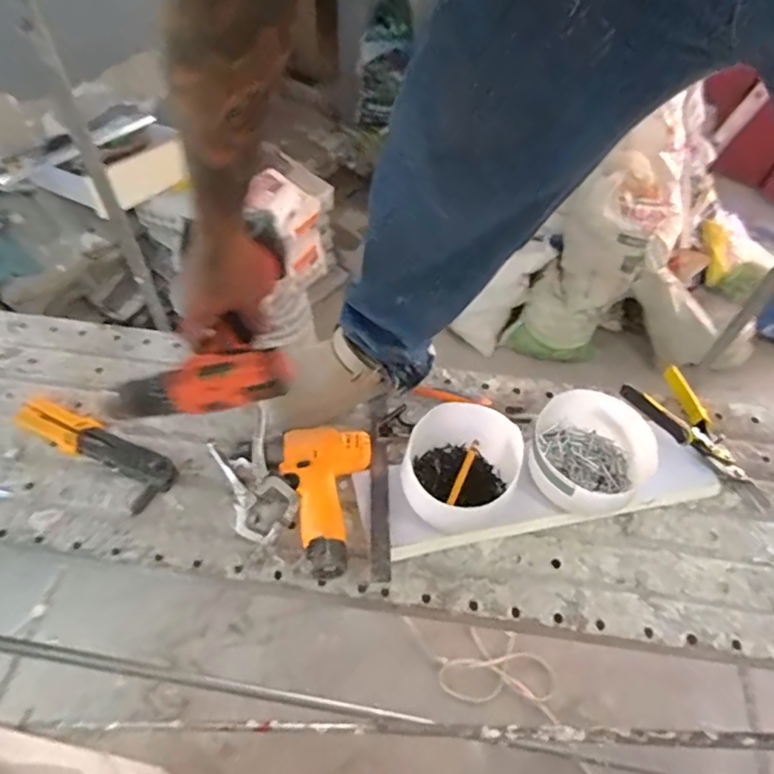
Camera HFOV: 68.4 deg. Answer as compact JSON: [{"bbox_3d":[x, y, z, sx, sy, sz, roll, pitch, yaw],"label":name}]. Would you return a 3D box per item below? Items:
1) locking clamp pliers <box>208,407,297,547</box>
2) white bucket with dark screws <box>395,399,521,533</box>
[{"bbox_3d":[-0.173,0.122,0.749,0.084,0.064,0.157,-19,57,-17],"label":"locking clamp pliers"},{"bbox_3d":[0.093,0.104,0.732,0.146,0.082,0.150,2,54,-2],"label":"white bucket with dark screws"}]

